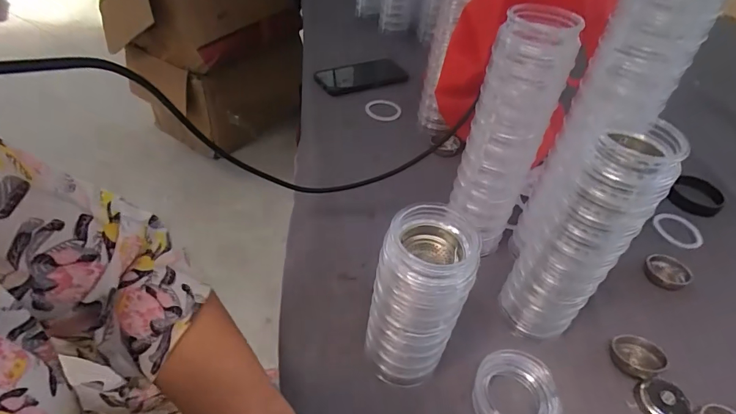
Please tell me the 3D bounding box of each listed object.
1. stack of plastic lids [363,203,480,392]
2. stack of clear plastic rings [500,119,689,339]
[{"bbox_3d":[0.037,0.077,0.343,0.069,0.166,0.063,8,43,2],"label":"stack of plastic lids"},{"bbox_3d":[0.174,0.033,0.359,0.056,0.216,0.056,0,44,-8],"label":"stack of clear plastic rings"}]

